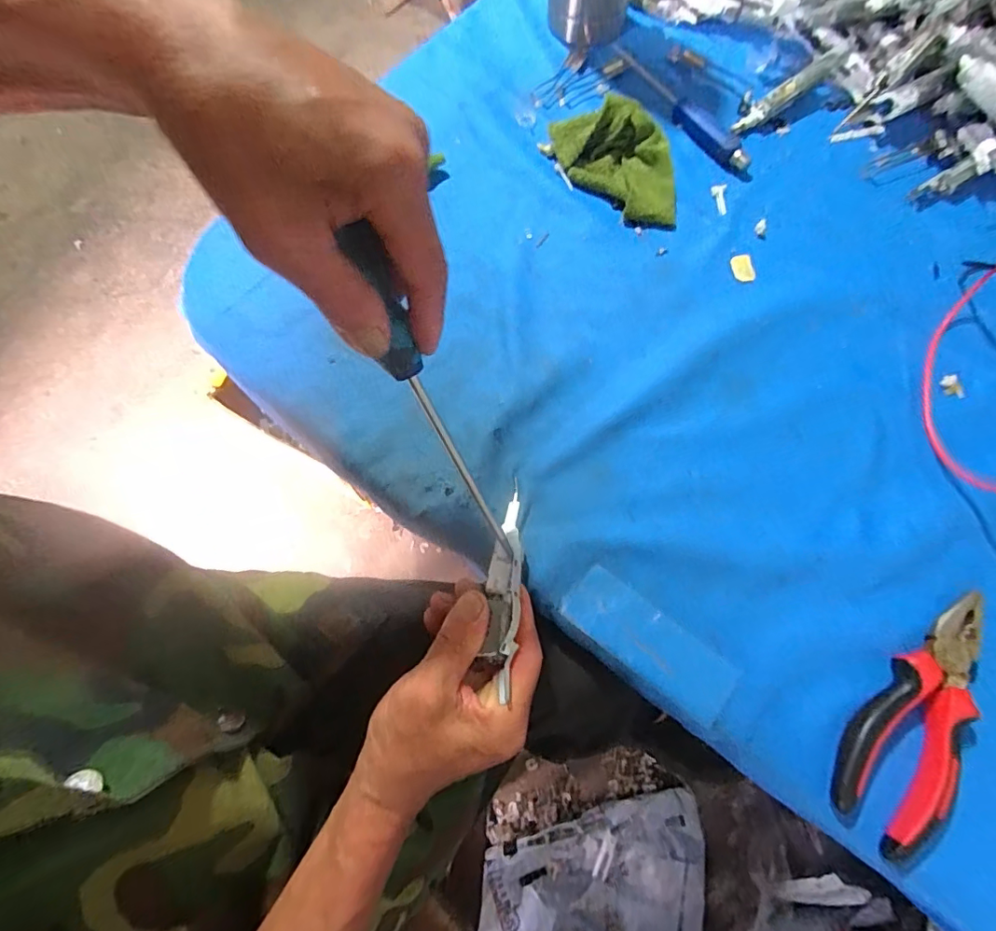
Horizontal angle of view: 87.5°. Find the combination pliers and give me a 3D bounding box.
[{"bbox_3d":[0.244,0.142,0.304,0.055,0.014,0.150,30,74,11],"label":"combination pliers"}]

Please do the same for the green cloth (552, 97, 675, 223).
[{"bbox_3d":[0.101,-0.259,0.446,0.098,0.036,0.109,-5,70,-1],"label":"green cloth"}]

